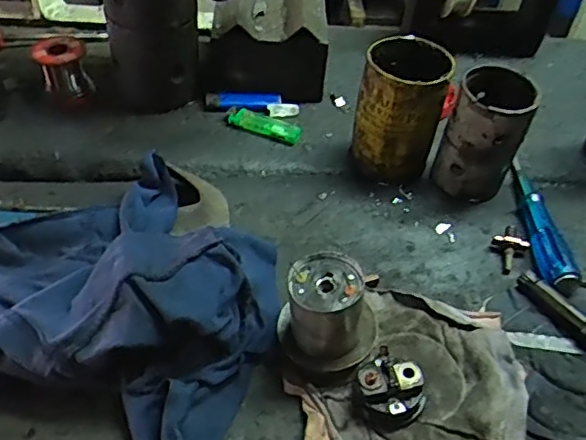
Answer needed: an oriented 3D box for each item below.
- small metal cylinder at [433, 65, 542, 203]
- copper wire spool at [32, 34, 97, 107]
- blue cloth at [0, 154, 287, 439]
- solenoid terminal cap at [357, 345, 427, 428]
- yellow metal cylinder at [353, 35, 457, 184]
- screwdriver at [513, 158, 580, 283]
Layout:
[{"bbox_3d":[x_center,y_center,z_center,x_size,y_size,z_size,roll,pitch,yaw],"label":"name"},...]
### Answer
[{"bbox_3d":[0.174,-0.076,0.554,0.067,0.105,0.075,19,46,14],"label":"small metal cylinder"},{"bbox_3d":[-0.239,-0.156,0.636,0.049,0.058,0.041,-8,46,-13],"label":"copper wire spool"},{"bbox_3d":[-0.133,0.035,0.451,0.244,0.068,0.222,17,46,12],"label":"blue cloth"},{"bbox_3d":[0.067,0.113,0.409,0.043,0.026,0.039,35,52,27],"label":"solenoid terminal cap"},{"bbox_3d":[0.100,-0.100,0.565,0.074,0.115,0.074,15,46,10],"label":"yellow metal cylinder"},{"bbox_3d":[0.222,-0.003,0.544,0.025,0.031,0.163,6,45,1],"label":"screwdriver"}]

